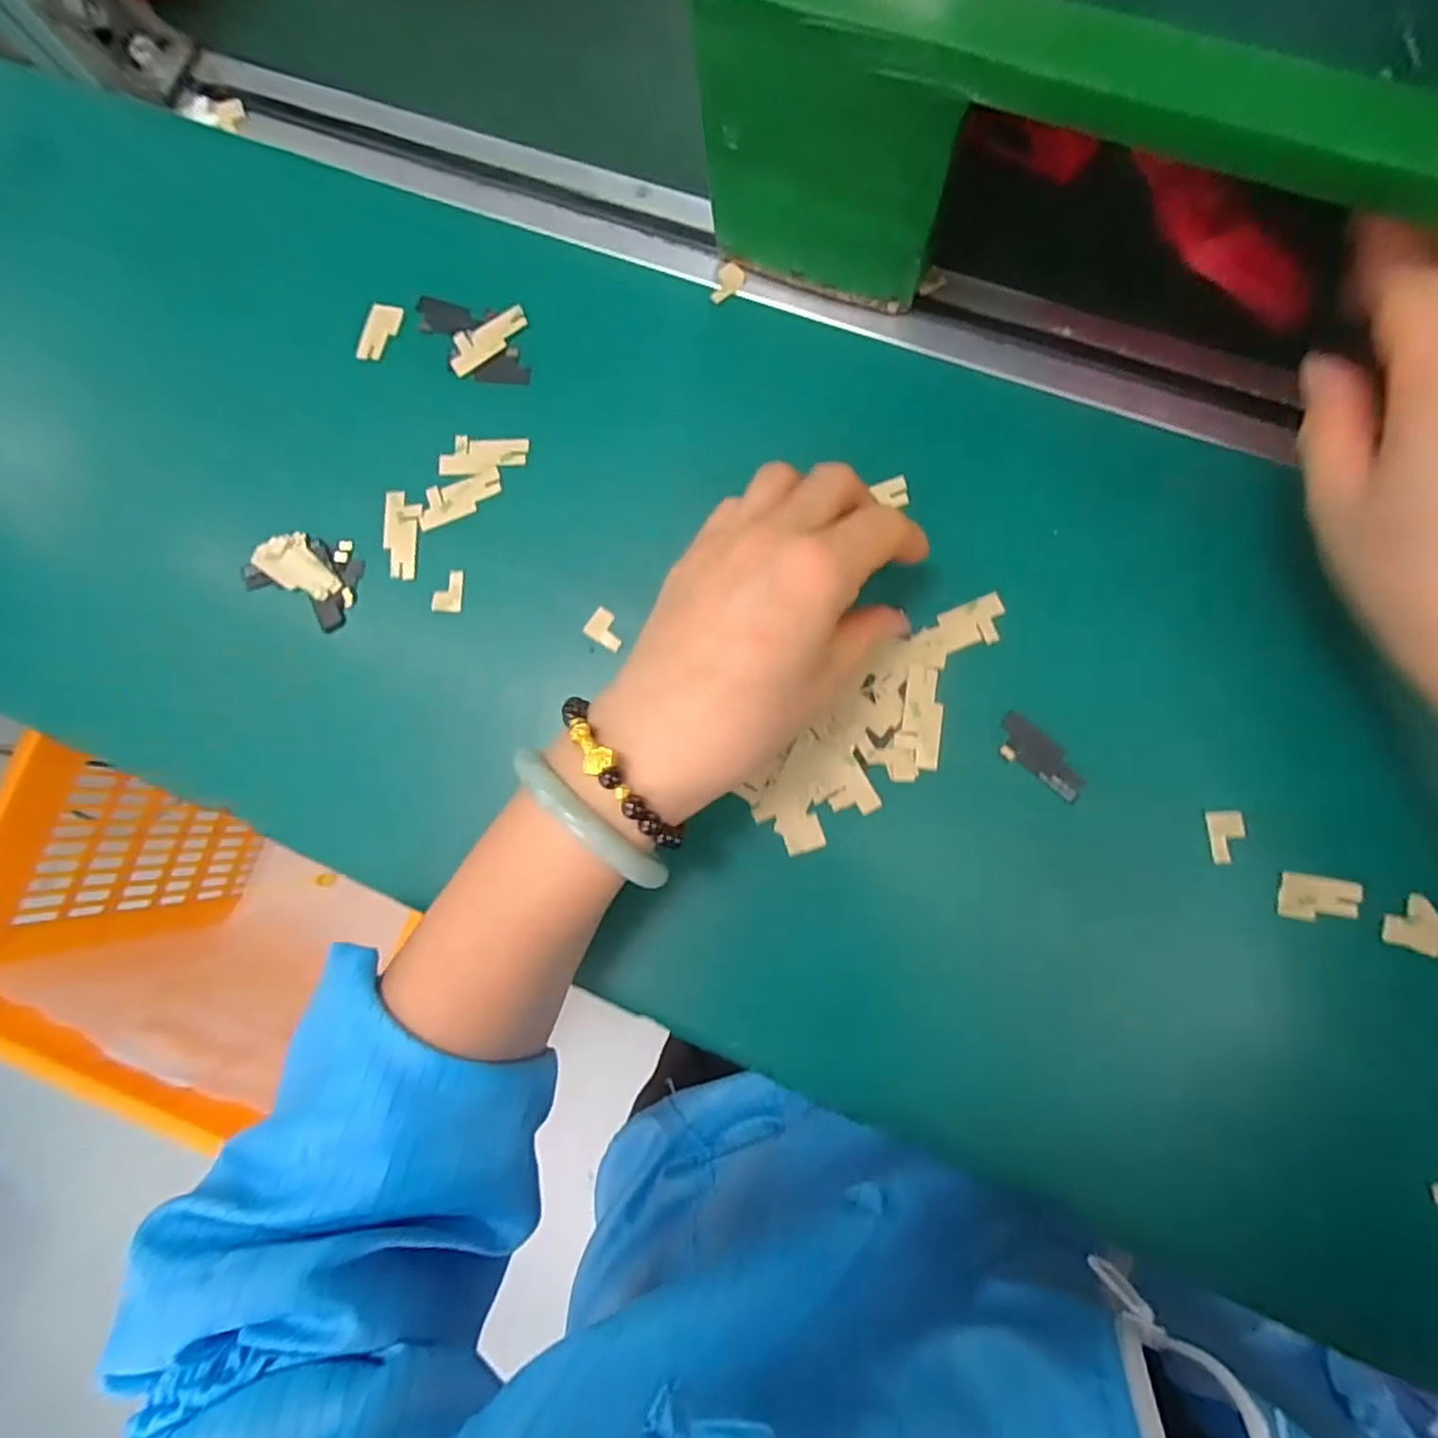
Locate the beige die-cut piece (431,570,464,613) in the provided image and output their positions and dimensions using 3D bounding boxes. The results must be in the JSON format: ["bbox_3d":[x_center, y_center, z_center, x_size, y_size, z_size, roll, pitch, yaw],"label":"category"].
[{"bbox_3d":[-0.120,-0.056,0.291,0.012,0.004,0.019,0,82,4],"label":"beige die-cut piece"}]

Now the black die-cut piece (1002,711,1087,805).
[{"bbox_3d":[0.128,0.015,0.263,0.039,0.004,0.015,42,87,9],"label":"black die-cut piece"}]

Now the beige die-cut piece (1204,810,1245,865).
[{"bbox_3d":[0.194,0.045,0.253,0.012,0.005,0.020,-1,82,4],"label":"beige die-cut piece"}]

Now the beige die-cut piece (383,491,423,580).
[{"bbox_3d":[-0.142,-0.082,0.295,0.015,0.004,0.039,2,82,5],"label":"beige die-cut piece"}]

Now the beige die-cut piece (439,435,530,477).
[{"bbox_3d":[-0.106,-0.119,0.297,0.041,0.004,0.018,-4,81,4],"label":"beige die-cut piece"}]

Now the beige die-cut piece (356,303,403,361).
[{"bbox_3d":[-0.157,-0.179,0.305,0.016,0.004,0.028,18,83,7],"label":"beige die-cut piece"}]

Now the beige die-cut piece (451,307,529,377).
[{"bbox_3d":[-0.106,-0.174,0.301,0.040,0.004,0.019,-30,81,0],"label":"beige die-cut piece"}]

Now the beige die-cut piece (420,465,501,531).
[{"bbox_3d":[-0.116,-0.099,0.296,0.039,0.004,0.016,-22,81,1],"label":"beige die-cut piece"}]

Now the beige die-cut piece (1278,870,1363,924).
[{"bbox_3d":[0.224,0.067,0.246,0.026,0.004,0.017,8,82,5],"label":"beige die-cut piece"}]

